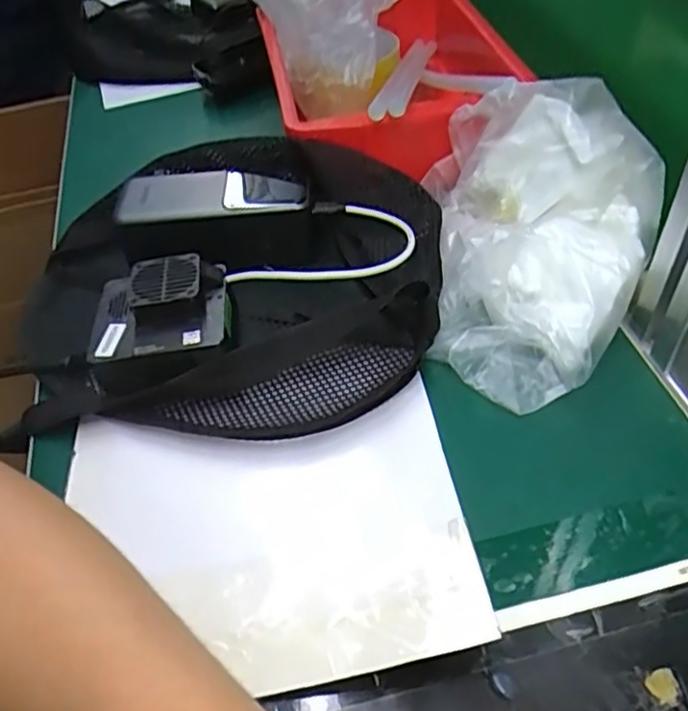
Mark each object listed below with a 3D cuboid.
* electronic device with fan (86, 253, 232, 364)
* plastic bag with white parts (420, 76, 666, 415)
[{"bbox_3d":[-0.107,-0.028,0.379,0.077,0.025,0.065,-8,47,-2],"label":"electronic device with fan"},{"bbox_3d":[0.114,-0.070,0.377,0.131,0.091,0.178,3,49,8],"label":"plastic bag with white parts"}]

